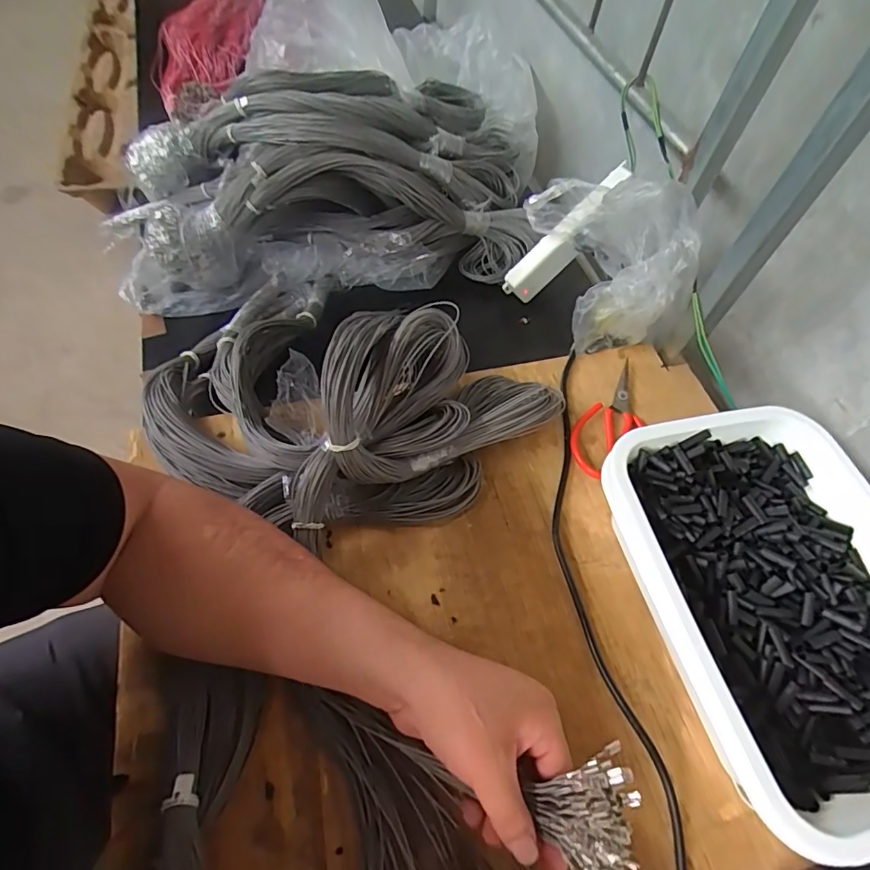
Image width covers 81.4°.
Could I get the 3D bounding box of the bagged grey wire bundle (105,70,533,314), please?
[{"bbox_3d":[-0.136,-0.331,0.660,0.549,0.167,0.269,-8,60,-13],"label":"bagged grey wire bundle"}]

